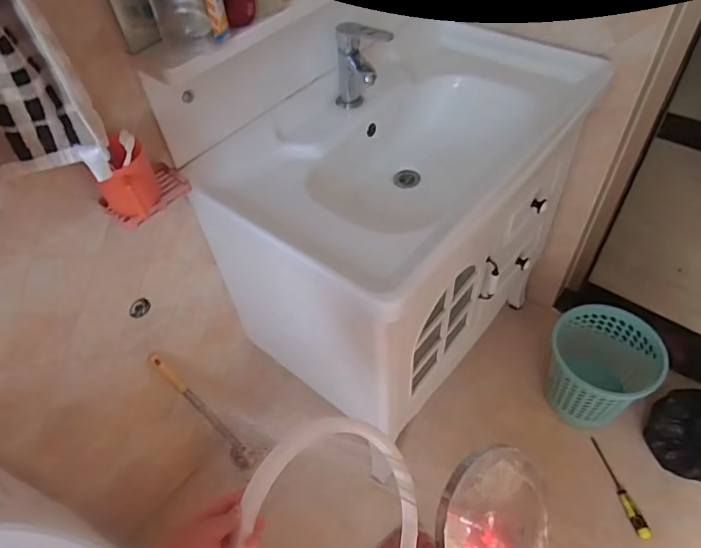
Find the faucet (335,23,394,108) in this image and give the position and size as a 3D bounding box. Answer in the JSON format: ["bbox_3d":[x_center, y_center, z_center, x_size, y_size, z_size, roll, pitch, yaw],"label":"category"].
[{"bbox_3d":[0.027,-0.411,1.006,0.074,0.165,0.124,-36,56,-22],"label":"faucet"}]

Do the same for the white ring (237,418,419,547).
[{"bbox_3d":[-0.019,0.314,0.592,0.259,0.274,0.026,-21,5,-38],"label":"white ring"}]

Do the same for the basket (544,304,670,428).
[{"bbox_3d":[0.668,0.266,1.398,0.268,0.273,0.251,-17,51,-9],"label":"basket"}]

